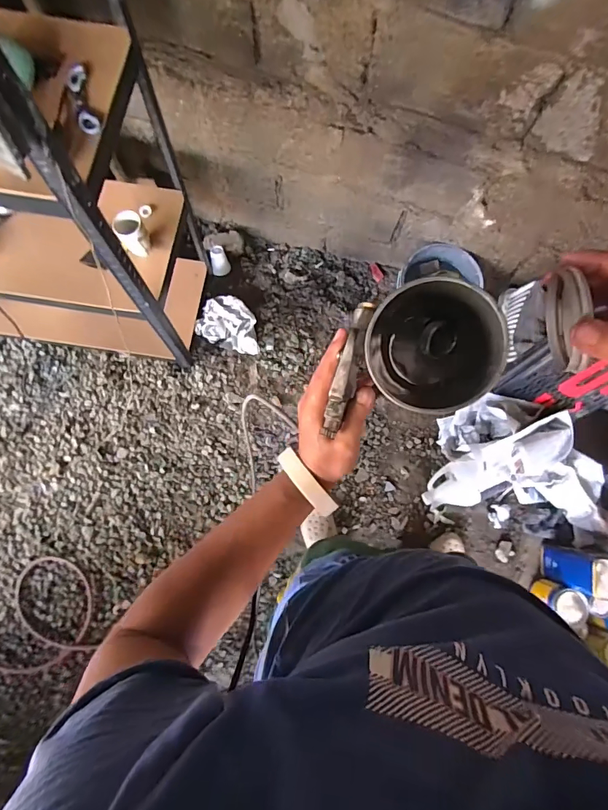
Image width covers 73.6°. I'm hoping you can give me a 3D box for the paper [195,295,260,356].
[{"bbox_3d":[-0.263,-0.288,1.481,0.234,0.147,0.150,19,78,3],"label":"paper"}]

